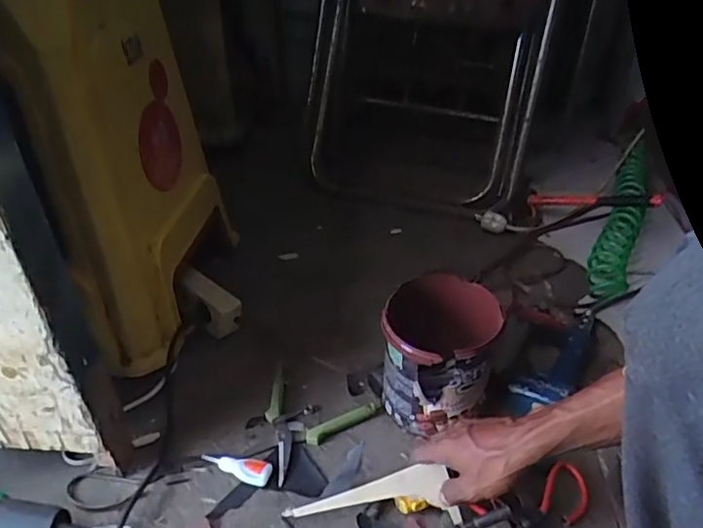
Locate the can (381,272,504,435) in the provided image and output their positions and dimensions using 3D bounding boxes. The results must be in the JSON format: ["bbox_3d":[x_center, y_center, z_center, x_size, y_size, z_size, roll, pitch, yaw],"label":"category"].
[{"bbox_3d":[0.103,0.120,0.740,0.125,0.160,0.137,1,35,0],"label":"can"}]

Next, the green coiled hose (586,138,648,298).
[{"bbox_3d":[0.519,-0.099,1.131,0.069,0.067,0.551,17,38,21],"label":"green coiled hose"}]

